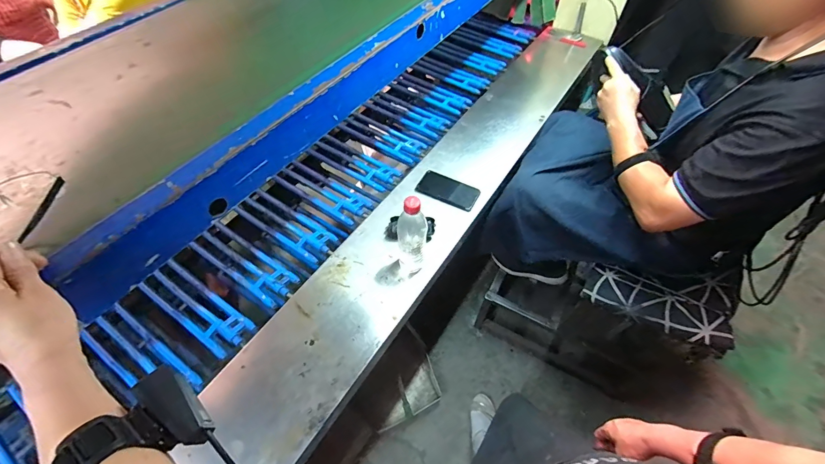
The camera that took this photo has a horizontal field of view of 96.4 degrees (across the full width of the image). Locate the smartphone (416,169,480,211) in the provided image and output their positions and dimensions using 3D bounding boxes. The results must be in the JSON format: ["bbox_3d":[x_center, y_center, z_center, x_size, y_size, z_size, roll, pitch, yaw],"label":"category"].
[{"bbox_3d":[0.094,-0.109,0.998,0.163,0.014,0.085,25,57,16],"label":"smartphone"}]

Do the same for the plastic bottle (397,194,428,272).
[{"bbox_3d":[0.001,0.005,0.781,0.059,0.233,0.077,4,54,2],"label":"plastic bottle"}]

